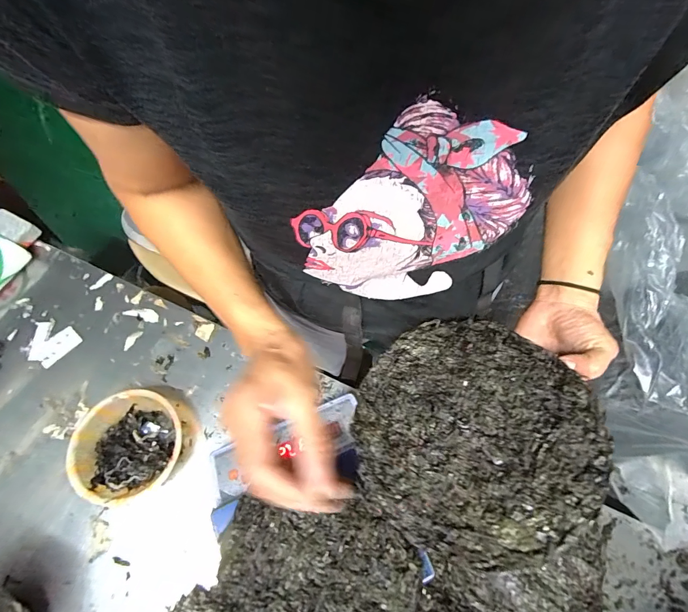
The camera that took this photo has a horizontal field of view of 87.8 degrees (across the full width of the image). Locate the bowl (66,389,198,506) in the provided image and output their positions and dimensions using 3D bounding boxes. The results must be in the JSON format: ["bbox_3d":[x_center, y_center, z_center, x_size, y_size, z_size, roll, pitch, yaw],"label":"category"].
[{"bbox_3d":[-0.374,0.241,0.641,0.179,0.071,0.169,1,66,-2],"label":"bowl"}]

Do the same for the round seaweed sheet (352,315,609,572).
[{"bbox_3d":[0.109,0.108,0.321,0.200,0.011,0.200,-9,59,15],"label":"round seaweed sheet"}]

